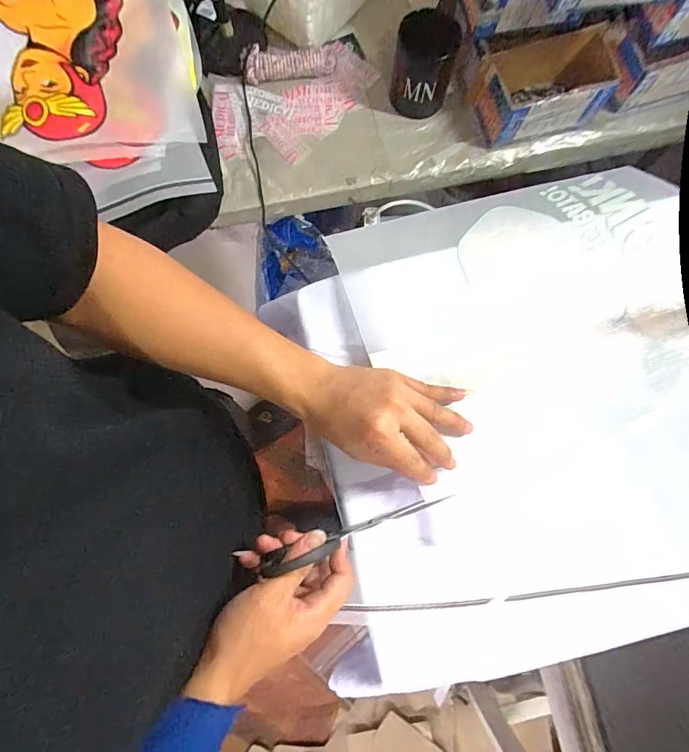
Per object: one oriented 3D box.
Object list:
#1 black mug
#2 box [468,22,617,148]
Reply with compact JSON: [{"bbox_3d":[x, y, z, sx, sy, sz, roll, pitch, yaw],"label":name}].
[{"bbox_3d":[0.110,-0.431,0.578,0.082,0.091,0.102,9,80,1],"label":"black mug"},{"bbox_3d":[0.275,-0.399,0.581,0.176,0.095,0.102,-16,81,-4],"label":"box"}]

